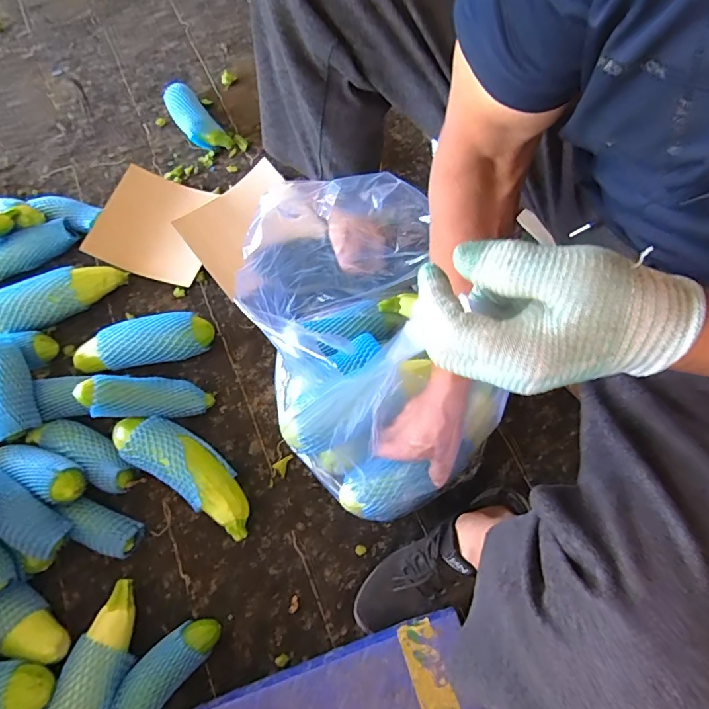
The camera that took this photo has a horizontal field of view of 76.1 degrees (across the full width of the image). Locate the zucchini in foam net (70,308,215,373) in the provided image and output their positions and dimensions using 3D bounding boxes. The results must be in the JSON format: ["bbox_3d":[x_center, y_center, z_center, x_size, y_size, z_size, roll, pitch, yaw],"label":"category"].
[{"bbox_3d":[-0.377,-0.022,0.813,0.246,0.066,0.083,-10,69,0],"label":"zucchini in foam net"}]

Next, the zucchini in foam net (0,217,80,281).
[{"bbox_3d":[-0.664,-0.206,0.903,0.210,0.048,0.054,-30,72,-8],"label":"zucchini in foam net"}]

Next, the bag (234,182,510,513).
[{"bbox_3d":[0.002,0.001,0.582,0.246,0.312,0.374,-8,70,-1],"label":"bag"}]

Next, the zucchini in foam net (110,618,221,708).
[{"bbox_3d":[-0.276,0.456,0.643,0.068,0.054,0.191,37,76,14],"label":"zucchini in foam net"}]

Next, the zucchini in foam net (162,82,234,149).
[{"bbox_3d":[-0.352,-0.514,0.993,0.078,0.062,0.203,-38,73,-11],"label":"zucchini in foam net"}]

